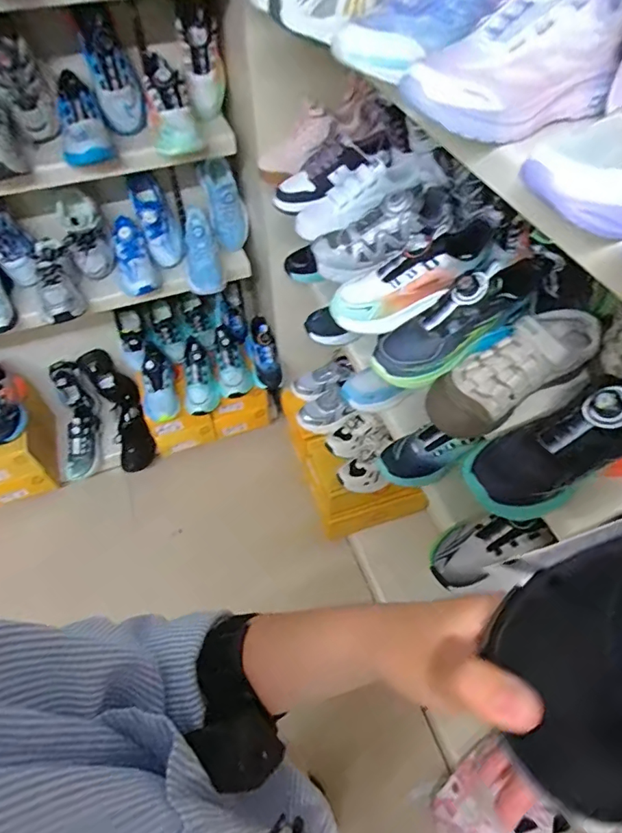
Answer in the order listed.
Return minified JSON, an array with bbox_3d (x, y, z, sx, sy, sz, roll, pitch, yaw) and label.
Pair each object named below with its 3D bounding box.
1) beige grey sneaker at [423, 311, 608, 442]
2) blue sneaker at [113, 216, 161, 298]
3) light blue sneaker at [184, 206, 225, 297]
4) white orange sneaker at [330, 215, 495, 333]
[{"bbox_3d":[0.250,-0.055,0.588,0.231,0.088,0.076,-31,57,-3],"label":"beige grey sneaker"},{"bbox_3d":[-0.452,-0.411,1.203,0.092,0.082,0.210,-14,87,-9],"label":"blue sneaker"},{"bbox_3d":[-0.289,-0.433,1.243,0.097,0.111,0.236,-9,97,-5],"label":"light blue sneaker"},{"bbox_3d":[0.145,-0.208,0.688,0.246,0.086,0.081,-28,54,11],"label":"white orange sneaker"}]

